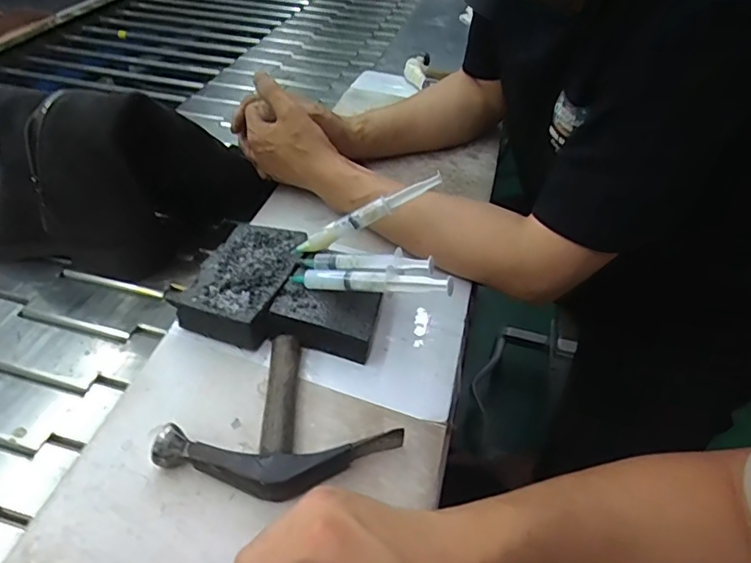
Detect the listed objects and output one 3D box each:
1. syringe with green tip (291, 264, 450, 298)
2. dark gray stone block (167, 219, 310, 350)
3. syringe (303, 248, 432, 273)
[{"bbox_3d":[-0.007,-0.001,0.445,0.149,0.015,0.016,3,39,26],"label":"syringe with green tip"},{"bbox_3d":[-0.119,0.000,0.493,0.083,0.037,0.131,14,43,8],"label":"dark gray stone block"},{"bbox_3d":[-0.012,-0.015,0.462,0.123,0.012,0.024,2,40,22],"label":"syringe"}]

